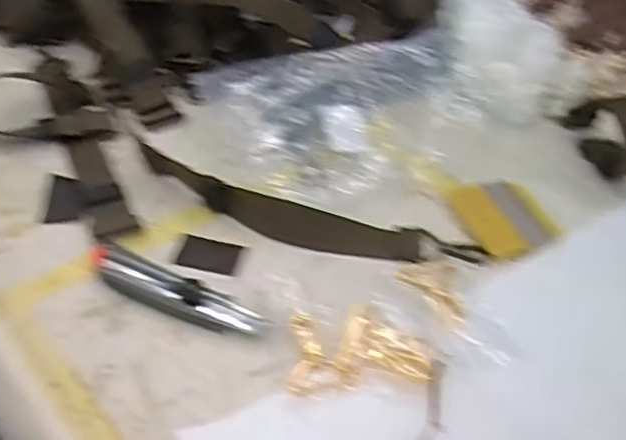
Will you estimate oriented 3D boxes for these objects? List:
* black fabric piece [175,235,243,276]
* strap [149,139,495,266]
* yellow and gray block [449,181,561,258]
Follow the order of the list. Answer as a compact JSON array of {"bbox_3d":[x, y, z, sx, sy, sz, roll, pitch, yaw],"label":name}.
[{"bbox_3d":[-0.085,0.029,0.572,0.049,0.006,0.038,12,45,8],"label":"black fabric piece"},{"bbox_3d":[-0.006,-0.004,0.590,0.299,0.026,0.041,13,46,9],"label":"strap"},{"bbox_3d":[0.171,-0.004,0.630,0.067,0.018,0.085,-16,48,-19],"label":"yellow and gray block"}]

